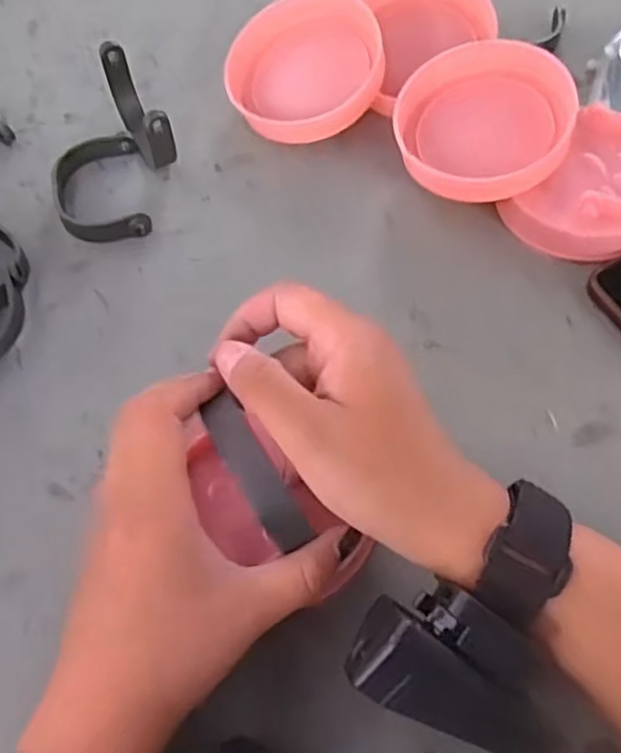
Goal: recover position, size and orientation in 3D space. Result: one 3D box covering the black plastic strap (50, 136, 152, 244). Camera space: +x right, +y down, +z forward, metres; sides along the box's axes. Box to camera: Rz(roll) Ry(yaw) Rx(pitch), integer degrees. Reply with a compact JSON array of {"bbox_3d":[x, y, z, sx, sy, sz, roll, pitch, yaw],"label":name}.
[{"bbox_3d":[-0.123,-0.111,0.421,0.051,0.014,0.075,-12,60,-4],"label":"black plastic strap"}]

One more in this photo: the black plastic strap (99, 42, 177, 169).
[{"bbox_3d":[-0.100,-0.153,0.422,0.015,0.048,0.080,-27,62,-12],"label":"black plastic strap"}]

